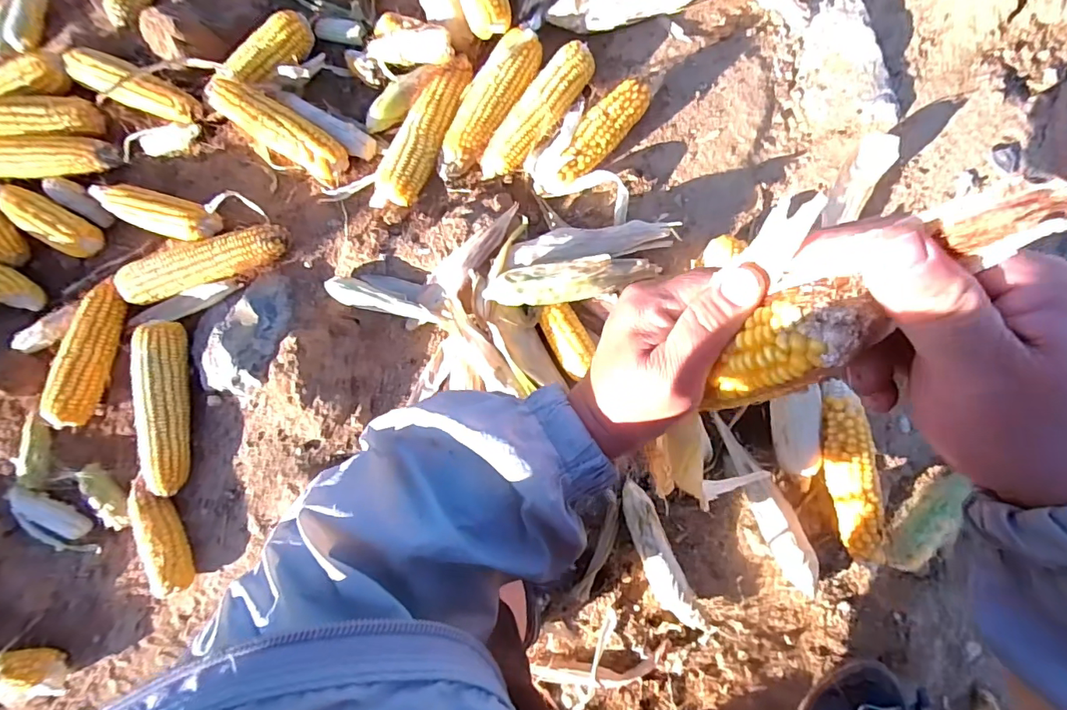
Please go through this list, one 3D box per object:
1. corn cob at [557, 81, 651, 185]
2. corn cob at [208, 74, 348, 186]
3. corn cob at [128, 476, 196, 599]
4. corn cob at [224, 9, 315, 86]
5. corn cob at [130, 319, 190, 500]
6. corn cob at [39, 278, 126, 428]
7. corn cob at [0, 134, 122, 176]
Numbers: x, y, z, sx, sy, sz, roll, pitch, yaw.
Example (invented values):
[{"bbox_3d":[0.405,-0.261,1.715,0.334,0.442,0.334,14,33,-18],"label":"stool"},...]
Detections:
[{"bbox_3d":[0.077,-0.247,0.568,0.045,0.047,0.135,41,92,7],"label":"corn cob"},{"bbox_3d":[-0.309,-0.272,0.603,0.182,0.049,0.053,34,91,8],"label":"corn cob"},{"bbox_3d":[-0.411,0.199,0.557,0.040,0.044,0.131,-25,86,9],"label":"corn cob"},{"bbox_3d":[-0.319,-0.373,0.622,0.109,0.046,0.058,-42,83,3],"label":"corn cob"},{"bbox_3d":[-0.419,0.060,0.562,0.049,0.040,0.193,-6,86,7],"label":"corn cob"},{"bbox_3d":[-0.519,-0.003,0.584,0.044,0.043,0.174,14,85,7],"label":"corn cob"},{"bbox_3d":[-0.662,-0.260,0.668,0.230,0.040,0.061,5,91,10],"label":"corn cob"}]

